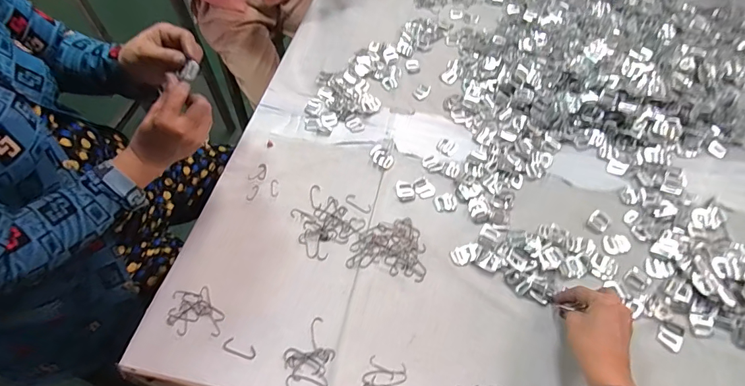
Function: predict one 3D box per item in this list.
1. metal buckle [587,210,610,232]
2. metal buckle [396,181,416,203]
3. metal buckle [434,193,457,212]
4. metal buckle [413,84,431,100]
[{"bbox_3d":[0.335,0.041,0.598,0.026,0.004,0.037,35,62,24],"label":"metal buckle"},{"bbox_3d":[0.052,-0.003,0.635,0.027,0.004,0.040,-11,54,-6],"label":"metal buckle"},{"bbox_3d":[0.112,0.014,0.620,0.033,0.004,0.033,0,54,2],"label":"metal buckle"},{"bbox_3d":[0.094,-0.192,0.765,0.026,0.004,0.042,27,59,19],"label":"metal buckle"}]

